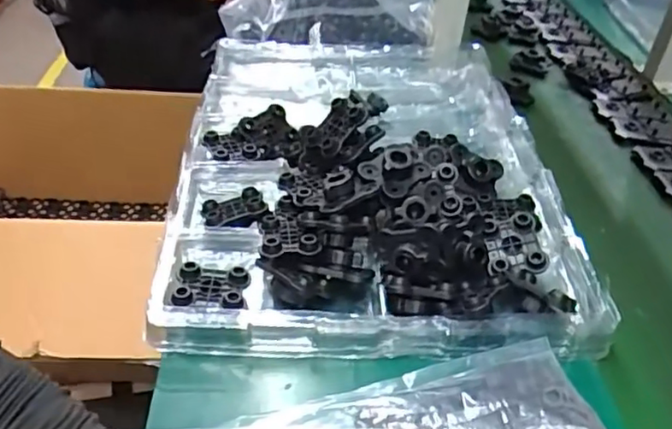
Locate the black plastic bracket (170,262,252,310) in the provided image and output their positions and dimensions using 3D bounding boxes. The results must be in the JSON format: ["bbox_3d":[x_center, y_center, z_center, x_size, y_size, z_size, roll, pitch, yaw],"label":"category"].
[{"bbox_3d":[-0.101,0.060,0.495,0.056,0.015,0.047,3,38,-2],"label":"black plastic bracket"}]

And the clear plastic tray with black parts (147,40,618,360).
[{"bbox_3d":[0.032,-0.086,0.675,0.371,0.082,0.551,2,38,-3],"label":"clear plastic tray with black parts"}]

